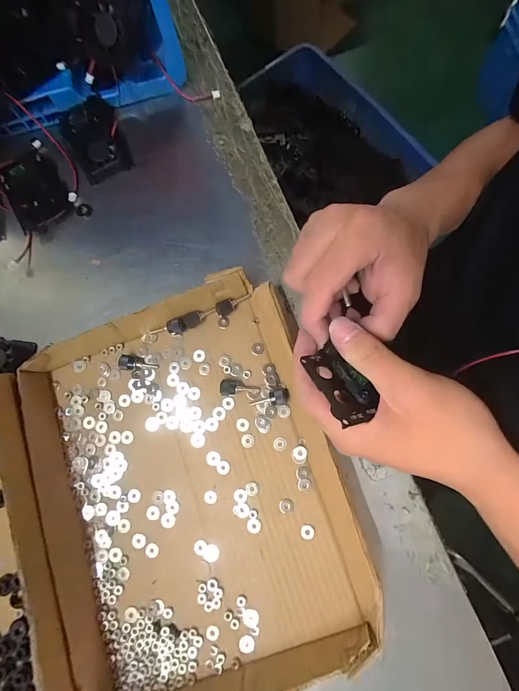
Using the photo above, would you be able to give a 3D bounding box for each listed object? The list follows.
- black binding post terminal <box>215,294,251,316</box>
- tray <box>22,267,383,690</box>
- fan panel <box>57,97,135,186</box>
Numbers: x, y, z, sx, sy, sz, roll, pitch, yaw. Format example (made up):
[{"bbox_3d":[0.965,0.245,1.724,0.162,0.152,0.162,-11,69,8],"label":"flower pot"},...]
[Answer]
[{"bbox_3d":[-0.026,-0.040,0.314,0.035,0.010,0.013,-19,80,1],"label":"black binding post terminal"},{"bbox_3d":[-0.061,0.116,0.278,0.260,0.043,0.324,-18,80,1],"label":"tray"},{"bbox_3d":[-0.184,-0.230,0.359,0.061,0.023,0.092,-24,78,-5],"label":"fan panel"}]

